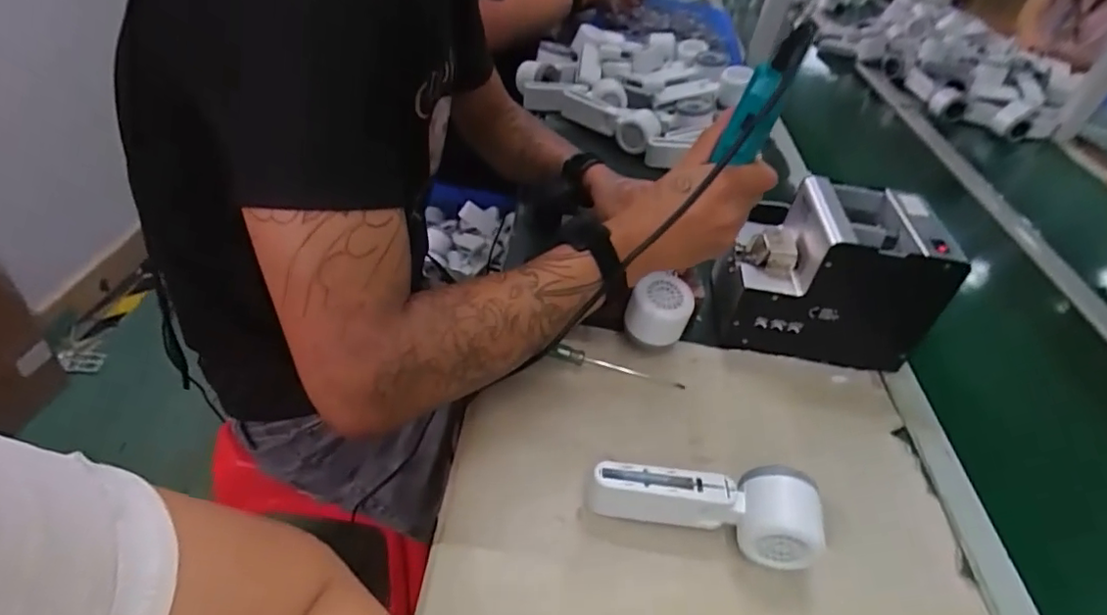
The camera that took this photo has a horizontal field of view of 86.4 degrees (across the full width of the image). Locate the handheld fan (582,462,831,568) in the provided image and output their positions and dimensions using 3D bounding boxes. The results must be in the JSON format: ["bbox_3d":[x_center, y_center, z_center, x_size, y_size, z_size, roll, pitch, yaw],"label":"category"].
[{"bbox_3d":[0.113,0.141,0.433,0.170,0.052,0.049,16,40,4],"label":"handheld fan"}]

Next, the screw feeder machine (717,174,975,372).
[{"bbox_3d":[0.268,-0.034,0.589,0.181,0.146,0.121,10,42,2],"label":"screw feeder machine"}]

